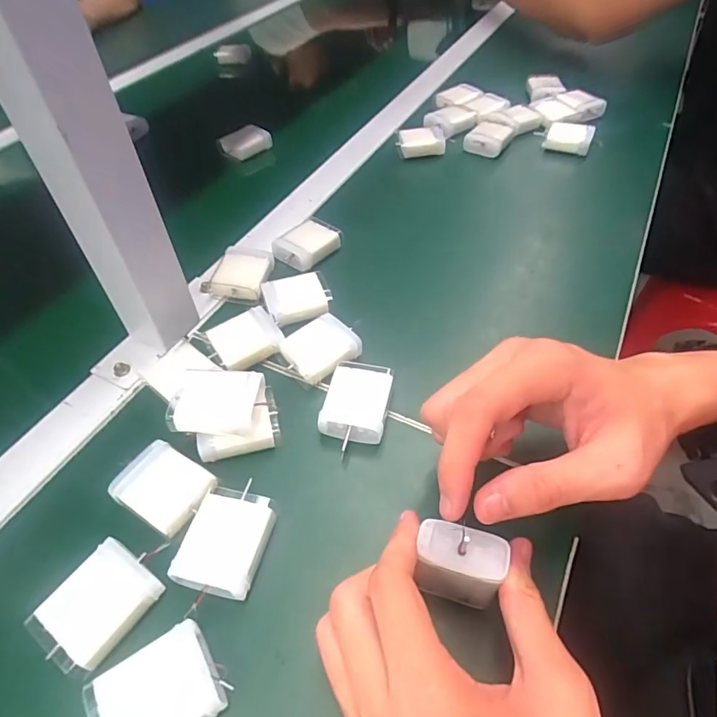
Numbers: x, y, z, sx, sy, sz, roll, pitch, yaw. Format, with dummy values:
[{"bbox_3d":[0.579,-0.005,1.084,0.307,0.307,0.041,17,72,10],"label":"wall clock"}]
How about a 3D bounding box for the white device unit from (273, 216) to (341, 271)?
[{"bbox_3d":[-0.045,-0.104,0.425,0.042,0.021,0.051,32,58,28],"label":"white device unit"}]

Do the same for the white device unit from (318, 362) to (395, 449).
[{"bbox_3d":[0.000,0.028,0.318,0.040,0.017,0.058,7,50,11],"label":"white device unit"}]

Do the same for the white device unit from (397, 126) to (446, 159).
[{"bbox_3d":[0.071,-0.248,0.546,0.054,0.017,0.038,-12,49,-5],"label":"white device unit"}]

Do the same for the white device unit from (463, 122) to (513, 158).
[{"bbox_3d":[0.149,-0.251,0.548,0.041,0.020,0.049,20,53,21],"label":"white device unit"}]

